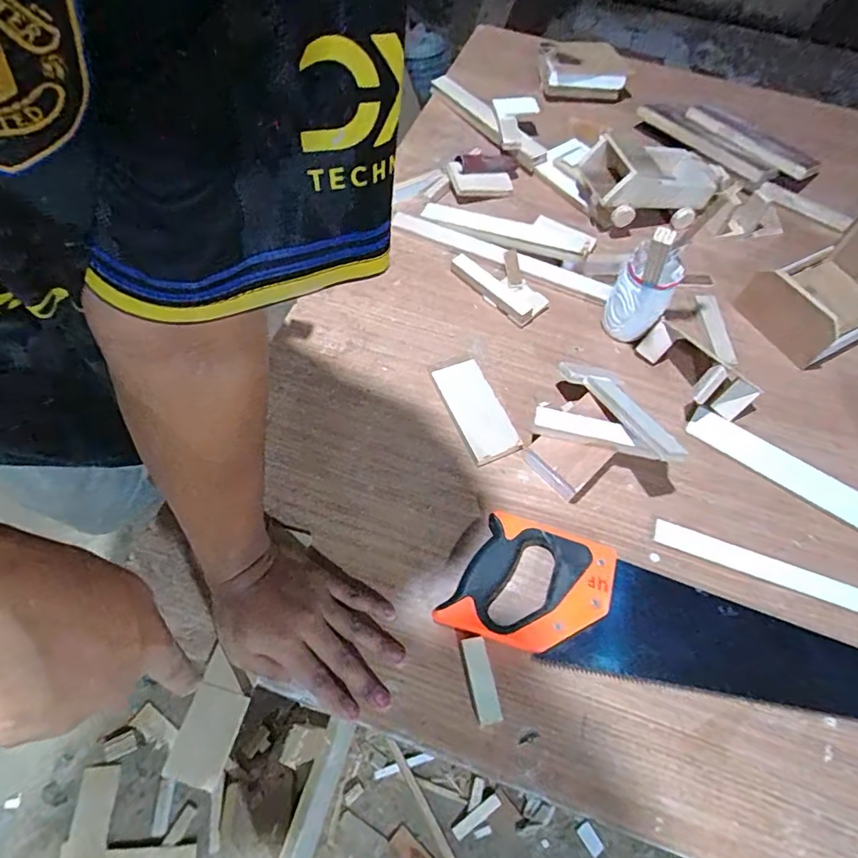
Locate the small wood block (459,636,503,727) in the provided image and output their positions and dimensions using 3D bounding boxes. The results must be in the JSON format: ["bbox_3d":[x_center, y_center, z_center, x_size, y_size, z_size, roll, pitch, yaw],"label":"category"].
[{"bbox_3d":[0.043,0.212,0.440,0.021,0.012,0.066,-9,60,-10],"label":"small wood block"}]

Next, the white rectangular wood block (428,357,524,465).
[{"bbox_3d":[0.051,-0.022,0.582,0.055,0.012,0.125,-18,62,-15],"label":"white rectangular wood block"}]

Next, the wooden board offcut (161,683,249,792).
[{"bbox_3d":[-0.177,0.244,0.416,0.043,0.005,0.068,15,67,6],"label":"wooden board offcut"}]

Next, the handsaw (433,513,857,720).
[{"bbox_3d":[0.273,0.201,0.464,0.510,0.023,0.111,18,59,6],"label":"handsaw"}]

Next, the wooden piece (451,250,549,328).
[{"bbox_3d":[0.100,-0.192,0.678,0.078,0.020,0.129,-34,67,-22],"label":"wooden piece"}]

